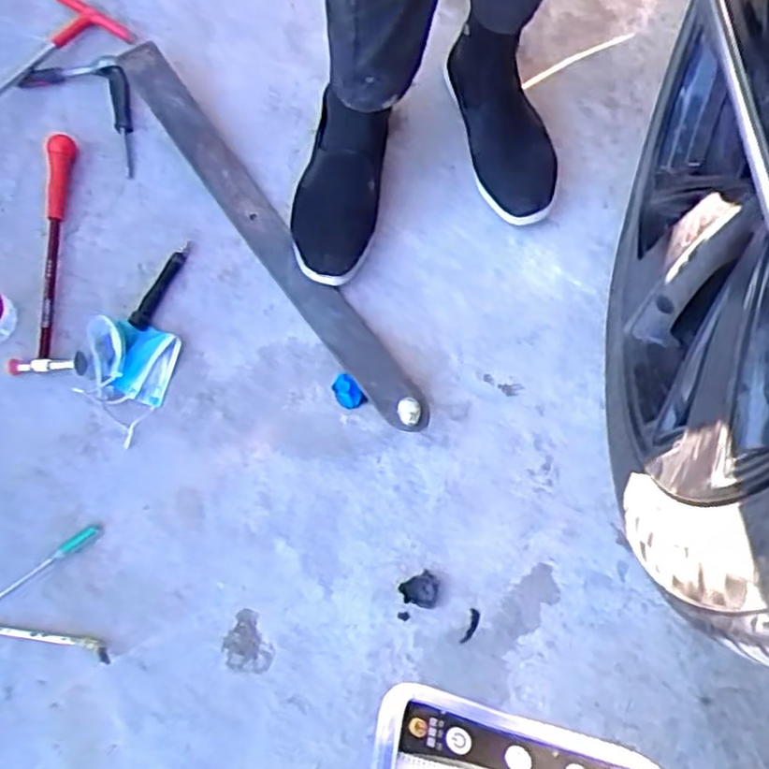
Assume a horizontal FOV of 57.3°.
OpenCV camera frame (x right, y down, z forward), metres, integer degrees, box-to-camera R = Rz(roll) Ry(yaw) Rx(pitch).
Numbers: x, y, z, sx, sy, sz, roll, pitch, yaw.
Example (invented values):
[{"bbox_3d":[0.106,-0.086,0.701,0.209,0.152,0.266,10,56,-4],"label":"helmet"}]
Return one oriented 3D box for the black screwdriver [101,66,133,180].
[{"bbox_3d":[-0.321,-0.331,0.863,0.029,0.017,0.149,-14,75,-2],"label":"black screwdriver"}]

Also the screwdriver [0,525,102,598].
[{"bbox_3d":[-0.359,0.189,0.742,0.136,0.011,0.014,-32,77,-6],"label":"screwdriver"}]

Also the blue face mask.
[{"bbox_3d":[-0.288,-0.011,0.764,0.097,0.029,0.121,18,77,6],"label":"blue face mask"}]

